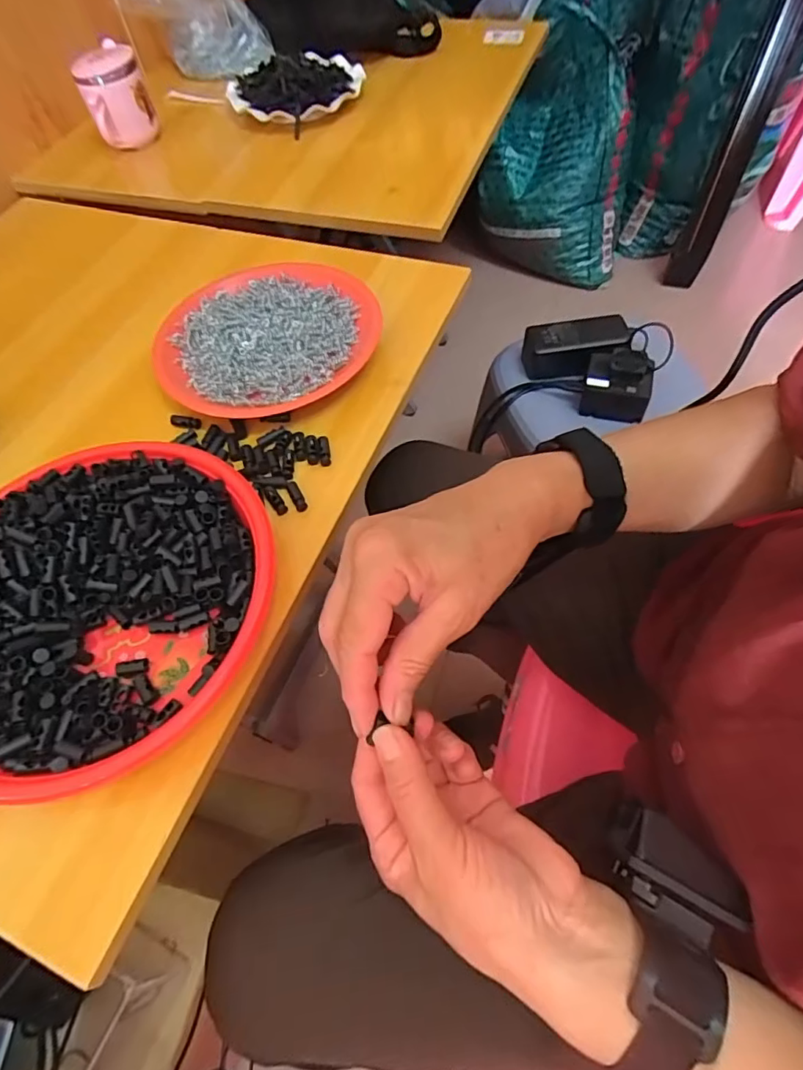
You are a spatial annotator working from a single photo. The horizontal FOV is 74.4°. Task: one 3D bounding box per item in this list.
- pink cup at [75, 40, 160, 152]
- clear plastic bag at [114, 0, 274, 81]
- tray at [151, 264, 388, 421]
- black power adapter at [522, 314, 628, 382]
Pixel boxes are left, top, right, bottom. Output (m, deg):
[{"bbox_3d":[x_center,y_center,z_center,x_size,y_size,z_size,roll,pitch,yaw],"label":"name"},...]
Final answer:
[{"bbox_3d":[-0.369,-0.569,0.689,0.078,0.091,0.076,-22,61,-8],"label":"pink cup"},{"bbox_3d":[-0.314,-0.787,0.763,0.190,0.168,0.135,-17,60,-6],"label":"clear plastic bag"},{"bbox_3d":[-0.119,-0.169,0.465,0.164,0.029,0.189,25,65,18],"label":"tray"},{"bbox_3d":[0.227,-0.249,0.699,0.138,0.044,0.066,-7,60,1],"label":"black power adapter"}]

